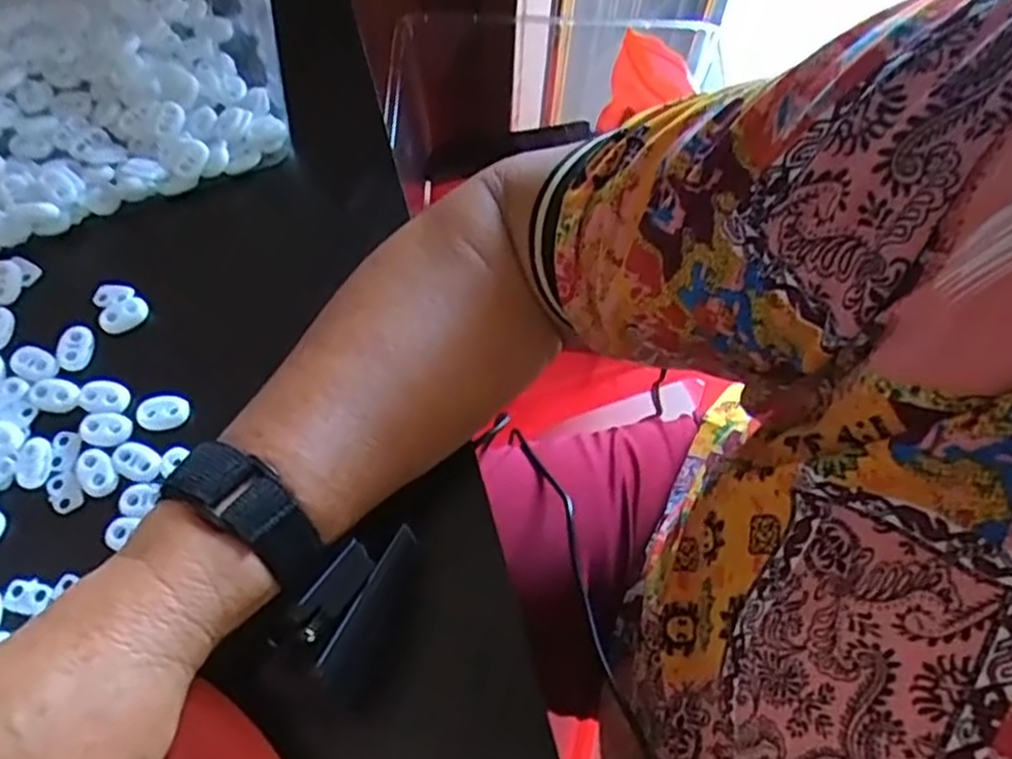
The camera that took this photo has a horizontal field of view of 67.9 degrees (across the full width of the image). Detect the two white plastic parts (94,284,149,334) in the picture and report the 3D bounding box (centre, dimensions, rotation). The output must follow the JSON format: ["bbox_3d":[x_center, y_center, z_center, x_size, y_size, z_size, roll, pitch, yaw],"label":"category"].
[{"bbox_3d":[-0.190,-0.037,0.371,0.023,0.005,0.028,-23,67,-13],"label":"two white plastic parts"}]

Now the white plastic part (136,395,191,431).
[{"bbox_3d":[-0.159,0.015,0.347,0.023,0.005,0.015,-5,64,-5],"label":"white plastic part"}]

